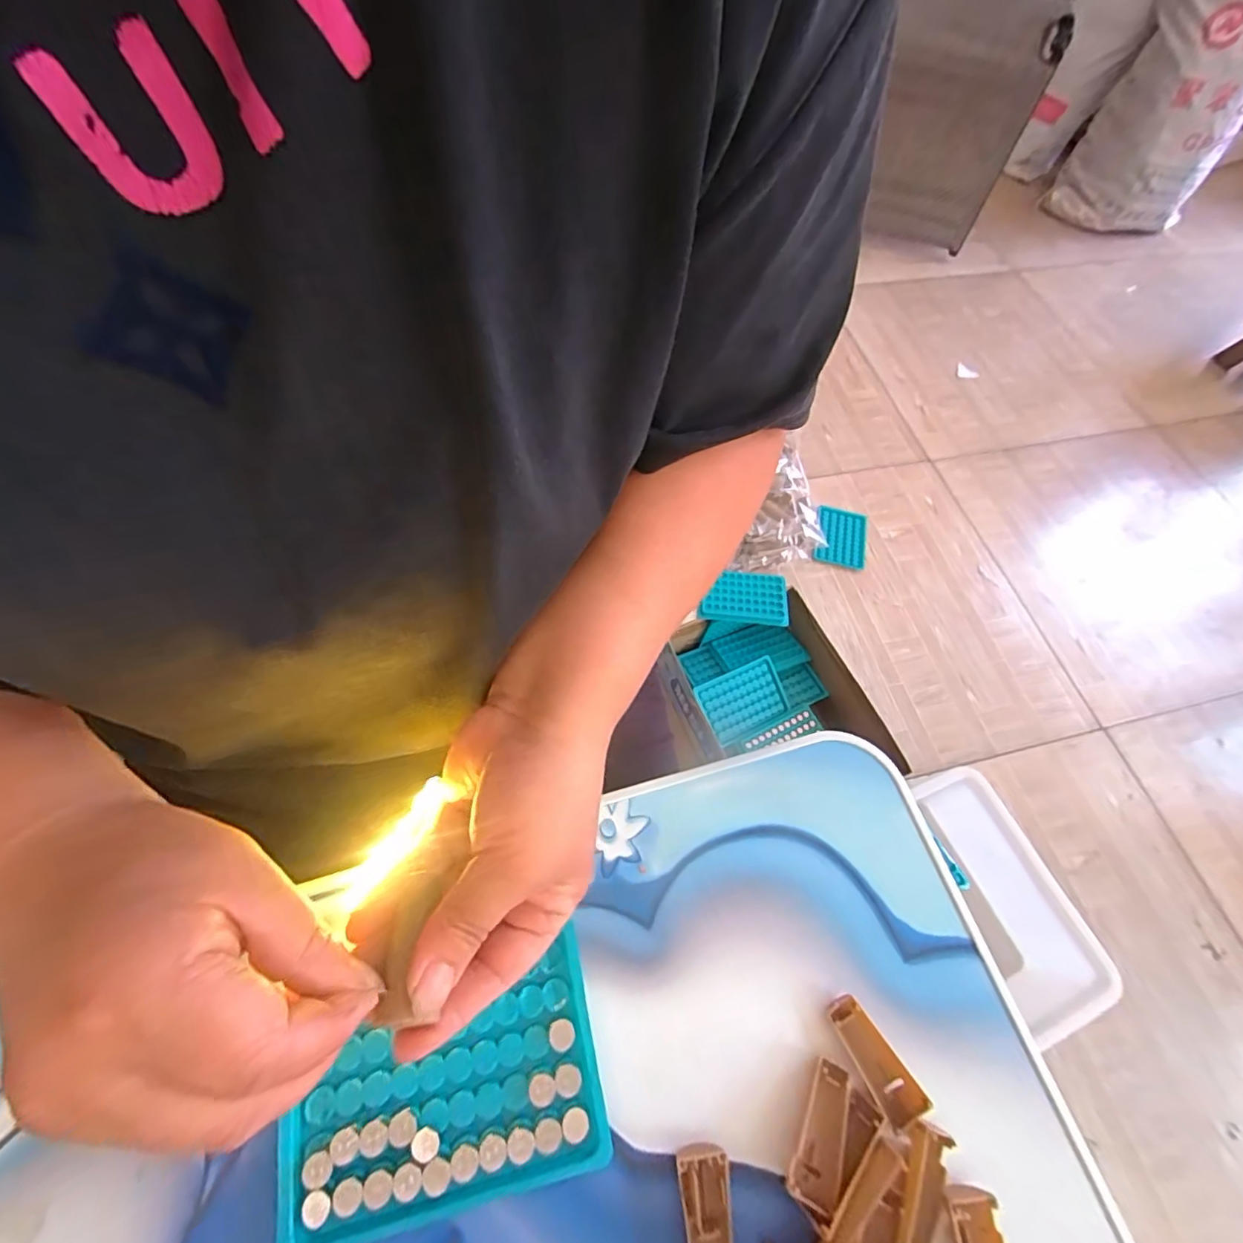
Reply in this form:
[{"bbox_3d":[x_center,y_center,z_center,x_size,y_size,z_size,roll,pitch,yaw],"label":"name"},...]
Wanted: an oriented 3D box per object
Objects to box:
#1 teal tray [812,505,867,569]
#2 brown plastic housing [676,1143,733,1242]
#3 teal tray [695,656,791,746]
[{"bbox_3d":[0.421,-0.166,1.035,0.090,0.017,0.128,13,63,2],"label":"teal tray"},{"bbox_3d":[0.035,0.247,0.222,0.020,0.008,0.048,-3,64,-6],"label":"brown plastic housing"},{"bbox_3d":[0.182,0.119,0.814,0.122,0.007,0.097,-26,90,11],"label":"teal tray"}]

